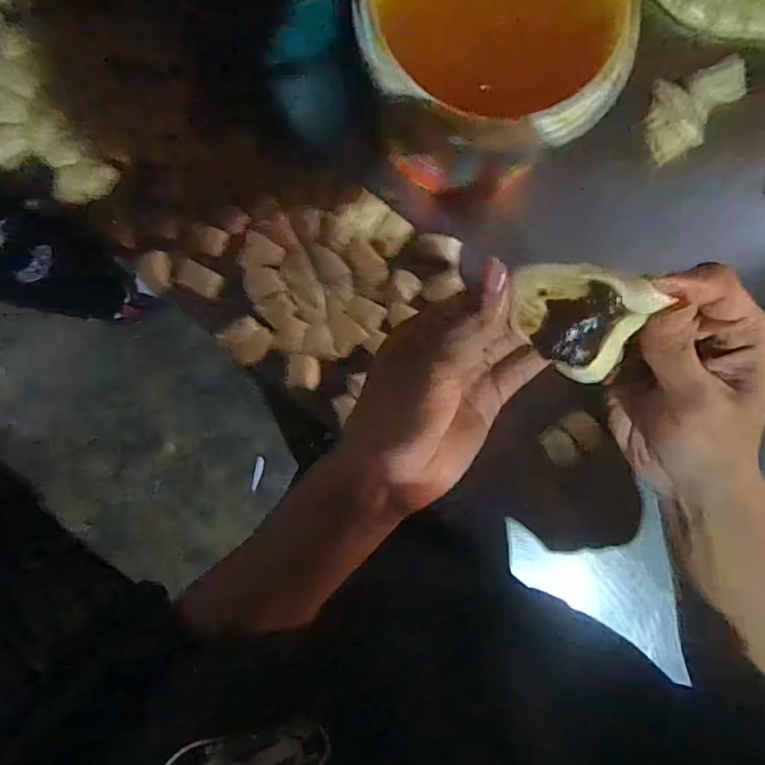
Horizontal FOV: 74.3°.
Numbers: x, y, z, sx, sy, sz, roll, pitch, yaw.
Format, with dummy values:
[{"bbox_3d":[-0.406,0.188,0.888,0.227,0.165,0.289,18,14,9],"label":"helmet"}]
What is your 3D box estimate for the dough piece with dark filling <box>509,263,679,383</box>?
[{"bbox_3d":[0.090,-0.028,0.238,0.057,0.030,0.052,17,110,19],"label":"dough piece with dark filling"}]

